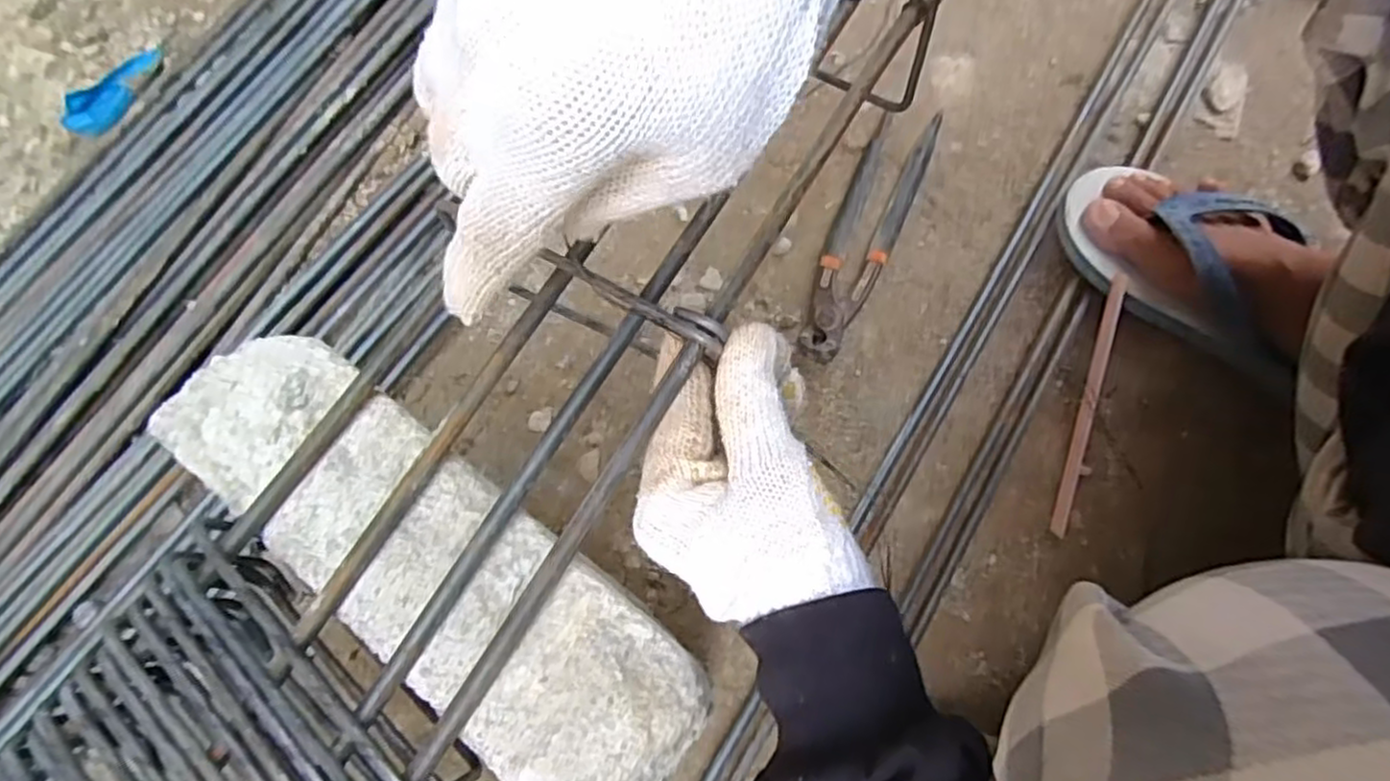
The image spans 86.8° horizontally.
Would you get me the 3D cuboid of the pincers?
[{"bbox_3d":[0.124,-0.116,0.539,0.047,0.028,0.200,23,73,10],"label":"pincers"}]

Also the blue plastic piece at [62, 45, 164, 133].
[{"bbox_3d":[-0.490,-0.251,0.611,0.057,0.013,0.108,6,58,5],"label":"blue plastic piece"}]

